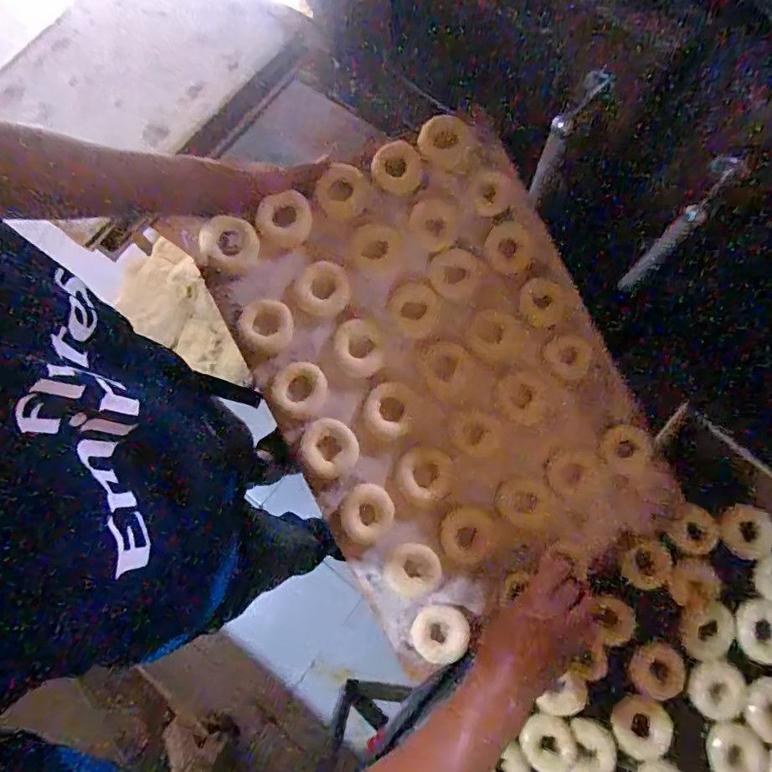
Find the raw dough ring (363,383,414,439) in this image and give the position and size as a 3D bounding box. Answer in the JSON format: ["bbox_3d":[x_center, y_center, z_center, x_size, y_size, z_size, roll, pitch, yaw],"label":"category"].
[{"bbox_3d":[0.005,0.029,0.615,0.057,0.012,0.065,14,75,5],"label":"raw dough ring"}]

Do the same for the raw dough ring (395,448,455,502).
[{"bbox_3d":[0.047,0.106,0.618,0.070,0.011,0.061,18,81,-10],"label":"raw dough ring"}]

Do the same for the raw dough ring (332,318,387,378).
[{"bbox_3d":[-0.033,-0.045,0.622,0.062,0.014,0.068,0,75,1],"label":"raw dough ring"}]

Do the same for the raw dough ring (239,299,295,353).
[{"bbox_3d":[-0.143,-0.072,0.609,0.061,0.011,0.061,2,83,-13],"label":"raw dough ring"}]

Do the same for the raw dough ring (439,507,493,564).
[{"bbox_3d":[0.097,0.180,0.613,0.062,0.015,0.064,0,75,1],"label":"raw dough ring"}]

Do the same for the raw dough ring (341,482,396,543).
[{"bbox_3d":[-0.023,0.151,0.601,0.058,0.017,0.065,37,78,10],"label":"raw dough ring"}]

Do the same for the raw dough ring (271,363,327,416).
[{"bbox_3d":[-0.102,0.003,0.604,0.059,0.015,0.061,0,75,1],"label":"raw dough ring"}]

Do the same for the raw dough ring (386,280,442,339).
[{"bbox_3d":[0.035,-0.097,0.635,0.064,0.012,0.069,0,75,1],"label":"raw dough ring"}]

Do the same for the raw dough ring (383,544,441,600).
[{"bbox_3d":[0.032,0.221,0.607,0.066,0.023,0.060,15,75,5],"label":"raw dough ring"}]

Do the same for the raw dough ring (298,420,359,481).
[{"bbox_3d":[-0.066,0.074,0.600,0.065,0.015,0.064,0,75,1],"label":"raw dough ring"}]

